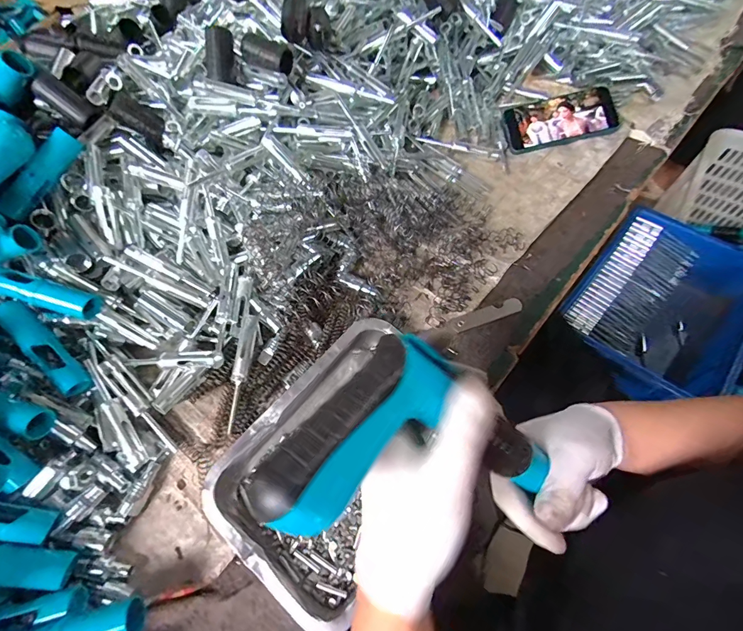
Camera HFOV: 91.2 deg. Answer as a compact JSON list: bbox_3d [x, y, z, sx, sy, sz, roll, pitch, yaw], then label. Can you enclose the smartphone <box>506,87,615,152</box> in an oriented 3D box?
[{"bbox_3d":[0.287,-0.303,0.557,0.157,0.016,0.089,-7,80,8],"label":"smartphone"}]

